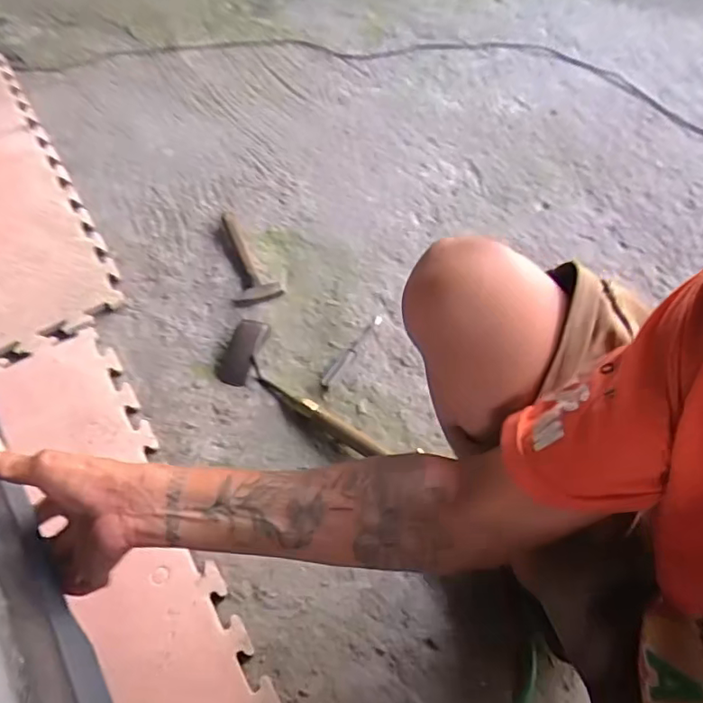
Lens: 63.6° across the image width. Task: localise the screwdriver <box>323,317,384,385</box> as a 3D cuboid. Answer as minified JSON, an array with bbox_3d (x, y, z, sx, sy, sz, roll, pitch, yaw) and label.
[{"bbox_3d":[0.004,-0.004,0.927,0.016,0.020,0.158,31,61,19],"label":"screwdriver"}]

